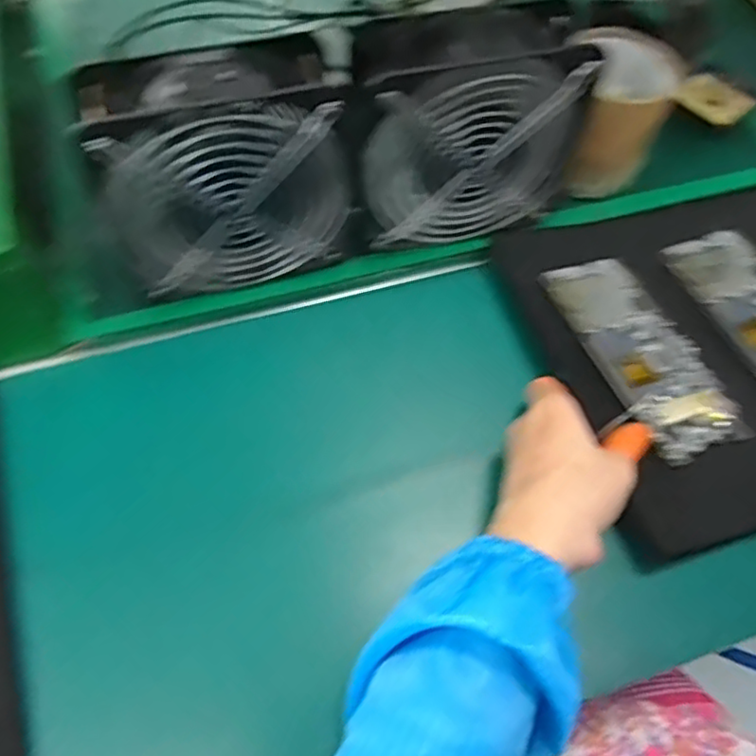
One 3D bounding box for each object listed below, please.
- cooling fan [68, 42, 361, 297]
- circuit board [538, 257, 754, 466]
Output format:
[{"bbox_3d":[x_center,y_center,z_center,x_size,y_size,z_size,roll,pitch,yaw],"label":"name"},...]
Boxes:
[{"bbox_3d":[-0.088,-0.119,0.406,0.157,0.146,0.047,-16,63,-11],"label":"cooling fan"},{"bbox_3d":[0.178,-0.019,0.436,0.076,0.004,0.154,-16,63,-21],"label":"circuit board"}]

